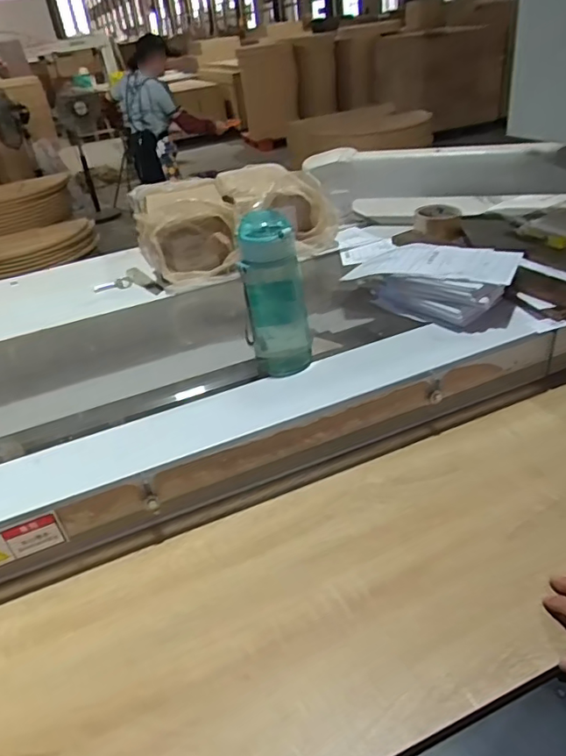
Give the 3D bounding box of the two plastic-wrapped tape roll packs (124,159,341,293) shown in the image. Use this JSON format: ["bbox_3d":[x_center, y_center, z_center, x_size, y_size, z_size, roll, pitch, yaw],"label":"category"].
[{"bbox_3d":[-0.103,-0.321,1.076,0.362,0.129,0.263,-14,34,-10],"label":"two plastic-wrapped tape roll packs"}]

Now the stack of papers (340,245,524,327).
[{"bbox_3d":[0.214,-0.140,0.789,0.226,0.073,0.120,14,39,30],"label":"stack of papers"}]

